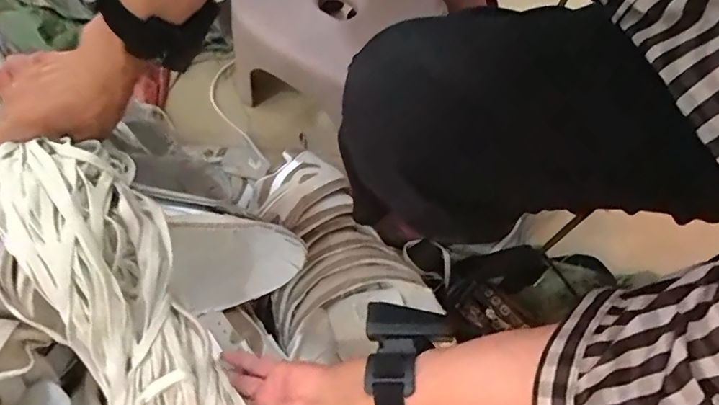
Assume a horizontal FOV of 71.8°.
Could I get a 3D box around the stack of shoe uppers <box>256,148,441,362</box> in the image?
[{"bbox_3d":[-0.046,0.065,0.573,0.158,0.086,0.222,-33,72,-10],"label":"stack of shoe uppers"}]

